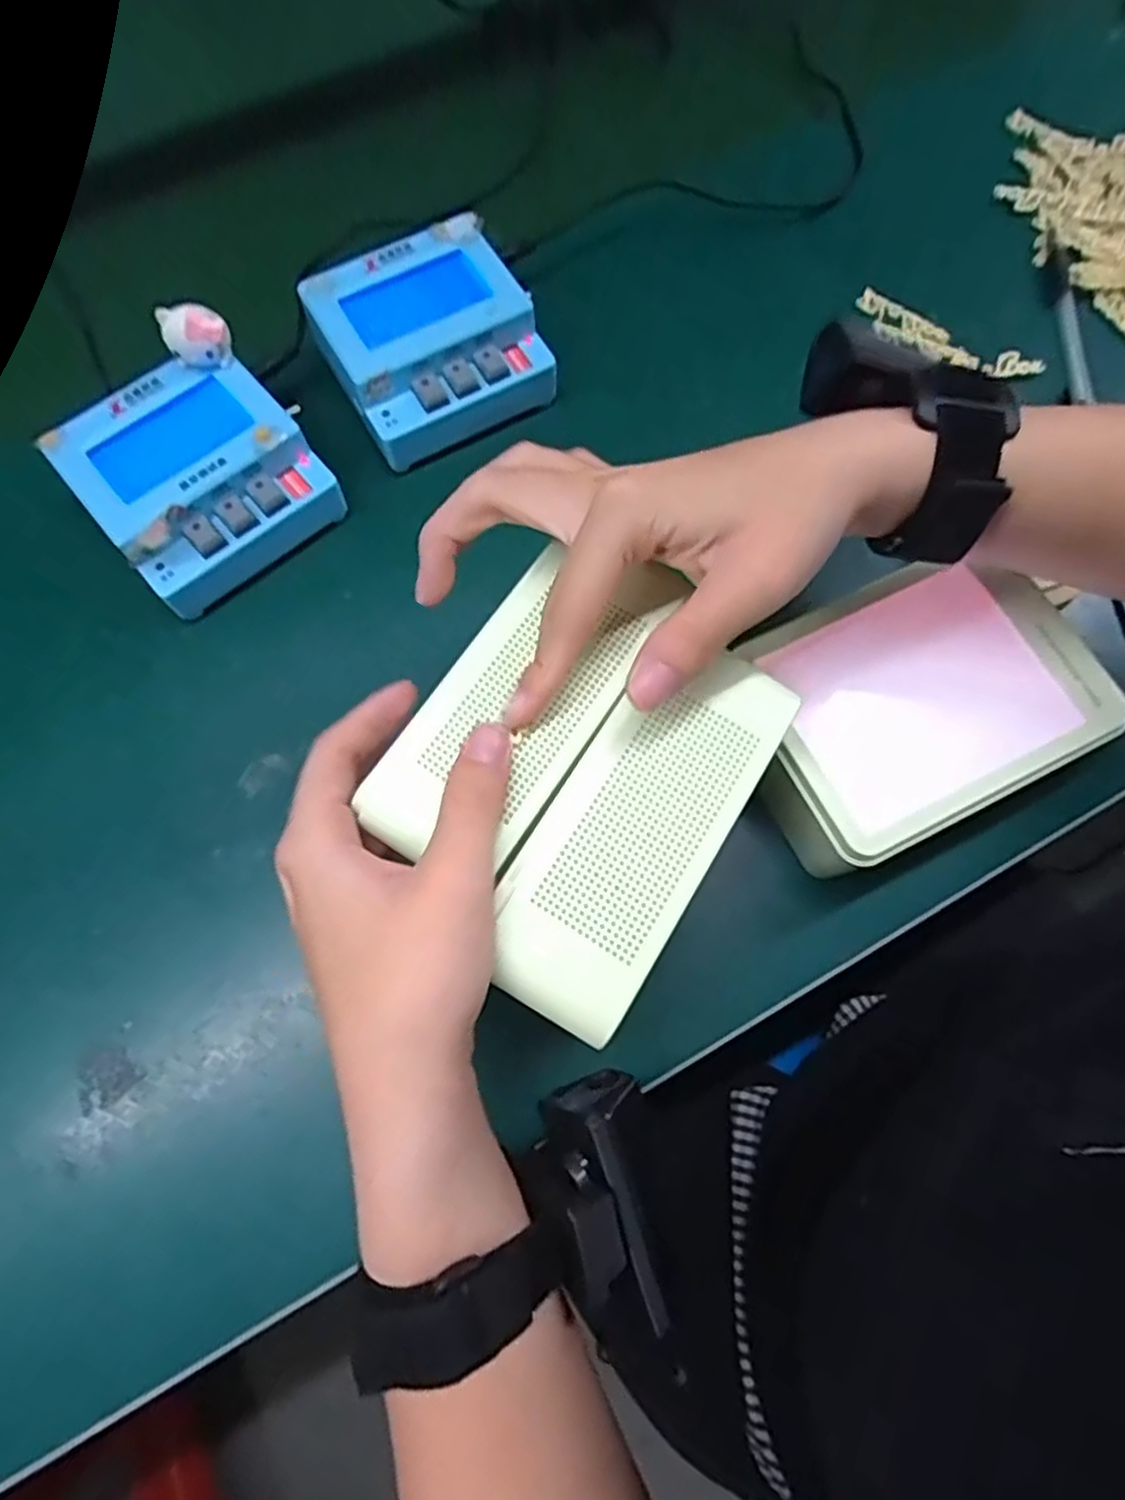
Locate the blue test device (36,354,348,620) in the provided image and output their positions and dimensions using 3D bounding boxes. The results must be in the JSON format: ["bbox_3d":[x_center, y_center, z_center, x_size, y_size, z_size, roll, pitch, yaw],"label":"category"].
[{"bbox_3d":[-0.177,-0.132,0.374,0.100,0.045,0.104,-39,74,-12],"label":"blue test device"}]

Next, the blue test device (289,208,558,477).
[{"bbox_3d":[-0.070,-0.217,0.399,0.102,0.040,0.101,-28,72,-9],"label":"blue test device"}]

